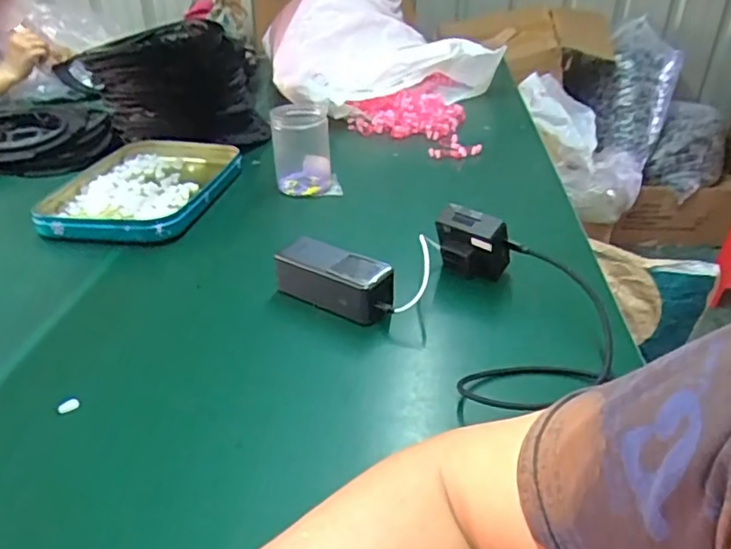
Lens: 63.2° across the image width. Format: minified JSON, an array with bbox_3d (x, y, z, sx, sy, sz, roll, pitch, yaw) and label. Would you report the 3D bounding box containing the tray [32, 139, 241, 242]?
[{"bbox_3d":[-0.340,-0.133,0.923,0.249,0.048,0.332,6,31,9],"label":"tray"}]

